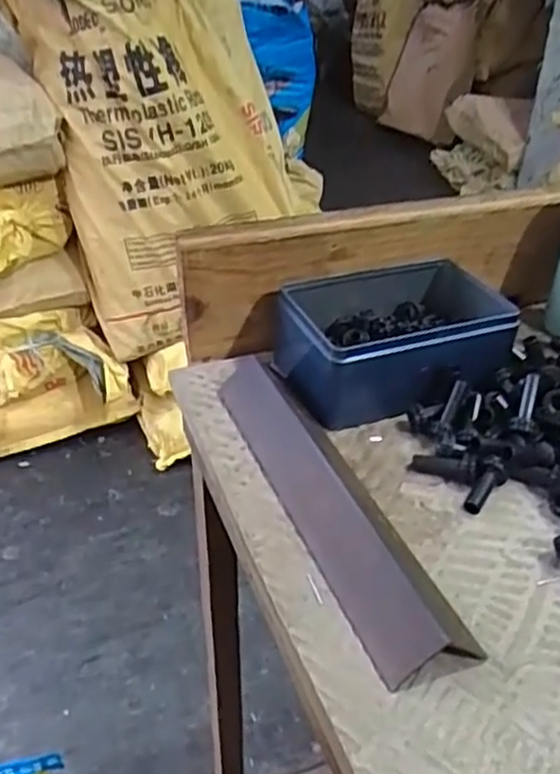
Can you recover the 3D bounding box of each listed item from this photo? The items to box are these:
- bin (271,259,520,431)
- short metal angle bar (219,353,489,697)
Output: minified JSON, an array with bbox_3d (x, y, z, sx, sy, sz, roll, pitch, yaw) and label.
[{"bbox_3d":[0.082,-0.034,0.503,0.157,0.060,0.109,-9,37,-18],"label":"bin"},{"bbox_3d":[0.025,0.053,0.404,0.046,0.025,0.239,-11,37,-20],"label":"short metal angle bar"}]

